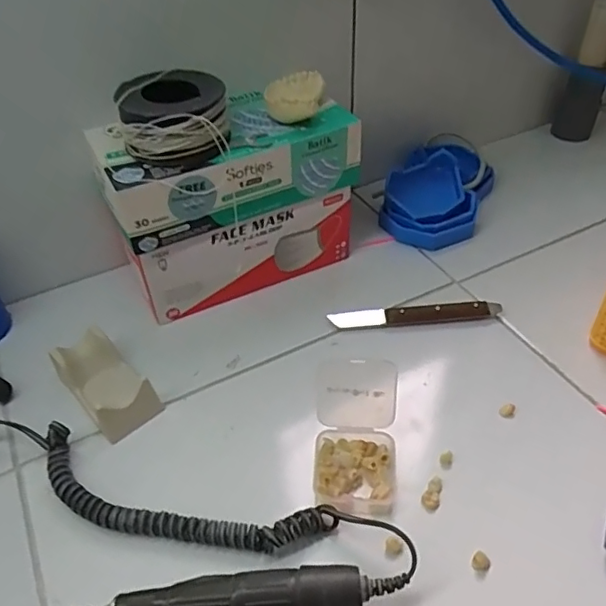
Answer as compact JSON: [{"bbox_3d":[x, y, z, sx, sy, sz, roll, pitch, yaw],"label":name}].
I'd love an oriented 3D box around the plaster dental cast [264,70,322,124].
[{"bbox_3d":[-0.008,-0.176,0.494,0.046,0.024,0.055,4,44,8],"label":"plaster dental cast"}]

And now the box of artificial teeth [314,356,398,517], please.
[{"bbox_3d":[0.038,0.091,0.399,0.056,0.055,0.087,0,43,4],"label":"box of artificial teeth"}]

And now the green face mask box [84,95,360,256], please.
[{"bbox_3d":[-0.065,-0.122,0.499,0.214,0.062,0.095,-22,46,-19],"label":"green face mask box"}]

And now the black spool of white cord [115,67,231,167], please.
[{"bbox_3d":[-0.102,-0.145,0.454,0.087,0.049,0.066,-3,43,0],"label":"black spool of white cord"}]

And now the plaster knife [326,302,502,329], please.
[{"bbox_3d":[0.101,0.009,0.518,0.152,0.015,0.016,-3,43,1],"label":"plaster knife"}]

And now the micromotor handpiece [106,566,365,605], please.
[{"bbox_3d":[-0.047,0.172,0.334,0.160,0.023,0.027,-2,43,1],"label":"micromotor handpiece"}]

